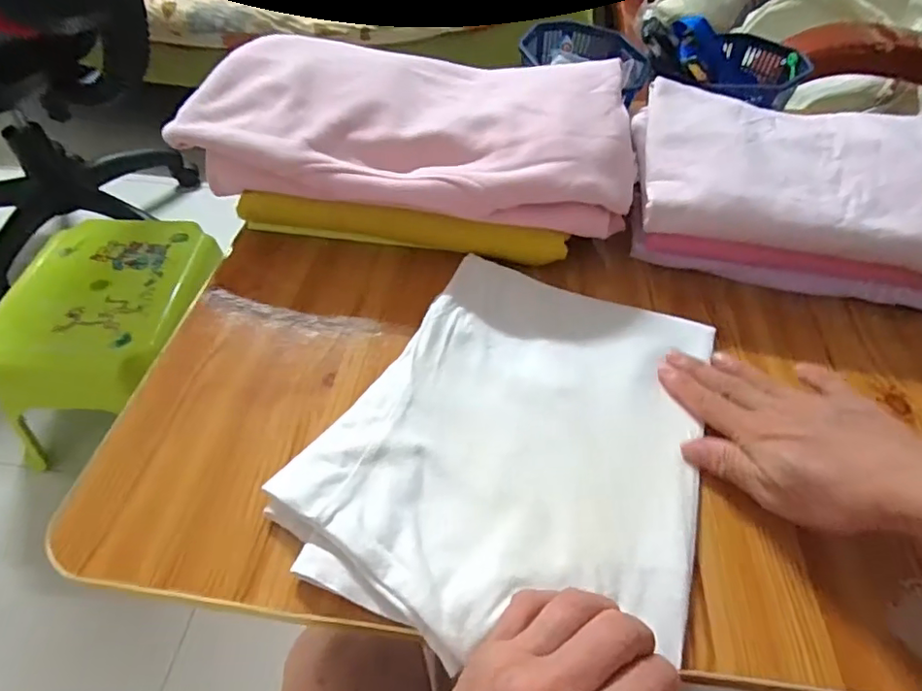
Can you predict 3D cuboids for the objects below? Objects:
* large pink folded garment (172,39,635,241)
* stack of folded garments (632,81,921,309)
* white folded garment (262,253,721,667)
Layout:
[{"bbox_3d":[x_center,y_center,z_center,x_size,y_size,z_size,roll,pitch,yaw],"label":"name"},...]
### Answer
[{"bbox_3d":[-0.039,-0.175,0.456,0.351,0.063,0.177,7,49,4],"label":"large pink folded garment"},{"bbox_3d":[0.273,-0.131,0.467,0.256,0.073,0.190,9,49,6],"label":"stack of folded garments"},{"bbox_3d":[0.043,0.051,0.336,0.204,0.015,0.259,23,52,17],"label":"white folded garment"}]

